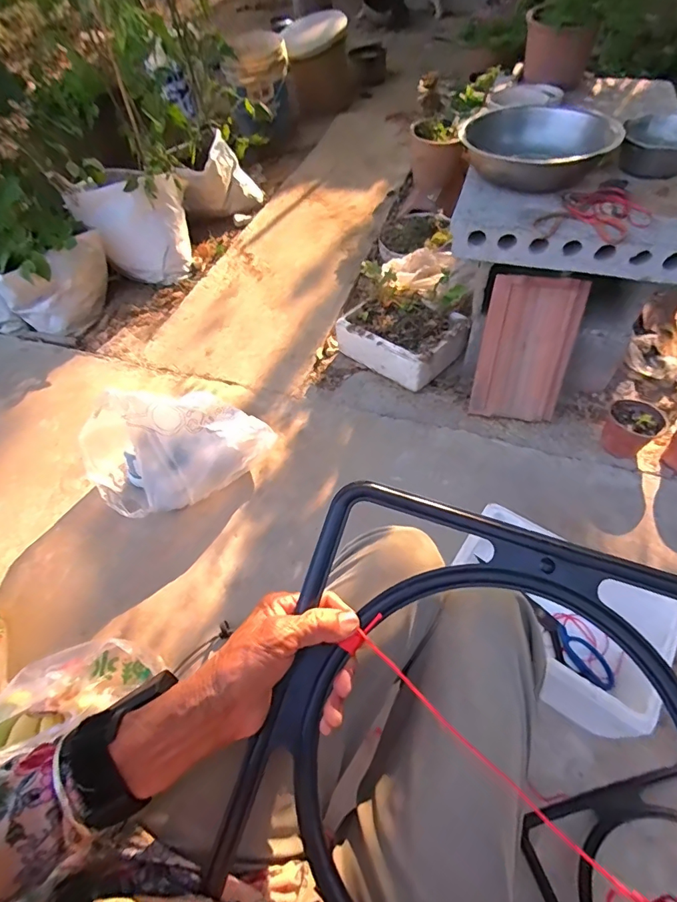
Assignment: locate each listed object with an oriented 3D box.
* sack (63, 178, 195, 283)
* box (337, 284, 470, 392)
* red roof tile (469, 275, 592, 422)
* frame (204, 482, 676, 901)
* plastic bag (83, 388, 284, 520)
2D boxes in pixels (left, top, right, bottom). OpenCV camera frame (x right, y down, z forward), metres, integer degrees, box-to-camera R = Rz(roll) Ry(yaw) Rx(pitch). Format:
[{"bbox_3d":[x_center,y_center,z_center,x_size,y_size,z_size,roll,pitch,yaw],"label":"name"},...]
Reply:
[{"bbox_3d":[-0.680,-0.740,1.508,0.321,0.278,0.210,-11,54,-5],"label":"sack"},{"bbox_3d":[0.179,-0.328,1.263,0.247,0.107,0.297,-39,61,-23],"label":"box"},{"bbox_3d":[0.447,-0.235,1.068,0.203,0.333,0.021,7,28,7],"label":"red roof tile"},{"bbox_3d":[0.106,0.216,0.298,0.322,0.019,0.322,18,78,12],"label":"frame"},{"bbox_3d":[-0.371,-0.033,0.990,0.366,0.261,0.269,-36,60,-21],"label":"plastic bag"}]

